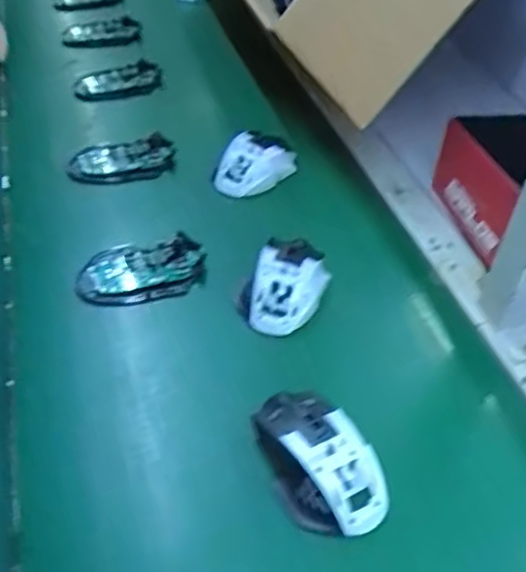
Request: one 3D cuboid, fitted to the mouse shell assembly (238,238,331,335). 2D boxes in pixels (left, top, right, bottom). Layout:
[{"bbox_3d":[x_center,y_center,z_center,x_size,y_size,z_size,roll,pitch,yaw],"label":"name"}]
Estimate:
[{"bbox_3d":[0.020,-0.003,0.580,0.071,0.041,0.101,15,44,11],"label":"mouse shell assembly"}]

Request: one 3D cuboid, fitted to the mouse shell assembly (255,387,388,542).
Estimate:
[{"bbox_3d":[0.038,0.122,0.452,0.067,0.039,0.115,-22,49,-25],"label":"mouse shell assembly"}]

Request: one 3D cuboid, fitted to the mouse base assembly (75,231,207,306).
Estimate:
[{"bbox_3d":[-0.112,-0.013,0.595,0.115,0.024,0.067,-4,42,-11],"label":"mouse base assembly"}]

